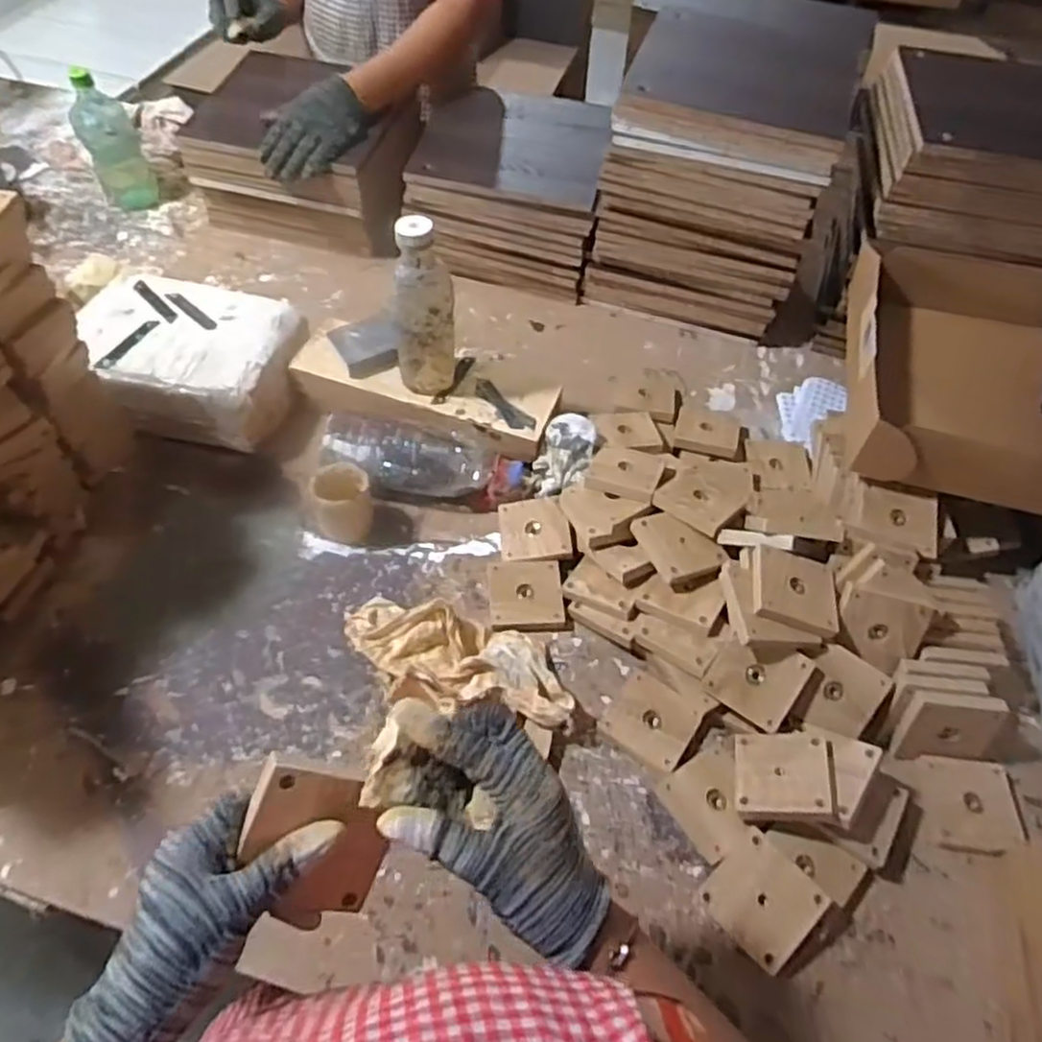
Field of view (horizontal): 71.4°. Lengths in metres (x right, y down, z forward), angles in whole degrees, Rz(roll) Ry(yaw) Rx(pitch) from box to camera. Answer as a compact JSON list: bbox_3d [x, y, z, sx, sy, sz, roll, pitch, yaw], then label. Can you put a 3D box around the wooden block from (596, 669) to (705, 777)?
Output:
[{"bbox_3d":[0.133,0.203,0.736,0.084,0.024,0.078,32,57,18],"label":"wooden block"}]

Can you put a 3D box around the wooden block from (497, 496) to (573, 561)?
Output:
[{"bbox_3d":[0.016,0.010,0.862,0.079,0.014,0.085,-2,54,-7],"label":"wooden block"}]

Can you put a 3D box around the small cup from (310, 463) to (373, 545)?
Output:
[{"bbox_3d":[-0.206,-0.017,0.846,0.063,0.081,0.067,2,54,-3],"label":"small cup"}]

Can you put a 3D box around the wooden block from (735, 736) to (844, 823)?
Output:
[{"bbox_3d":[0.244,0.236,0.667,0.087,0.012,0.083,-6,37,21],"label":"wooden block"}]

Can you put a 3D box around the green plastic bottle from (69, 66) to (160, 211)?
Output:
[{"bbox_3d":[-0.651,-0.601,1.160,0.092,0.189,0.076,-23,59,-20],"label":"green plastic bottle"}]

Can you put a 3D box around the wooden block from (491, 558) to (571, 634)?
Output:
[{"bbox_3d":[0.009,0.082,0.815,0.084,0.015,0.089,-1,54,-6],"label":"wooden block"}]

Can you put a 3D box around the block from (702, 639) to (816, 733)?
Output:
[{"bbox_3d":[0.234,0.154,0.716,0.080,0.011,0.080,33,88,12],"label":"block"}]

